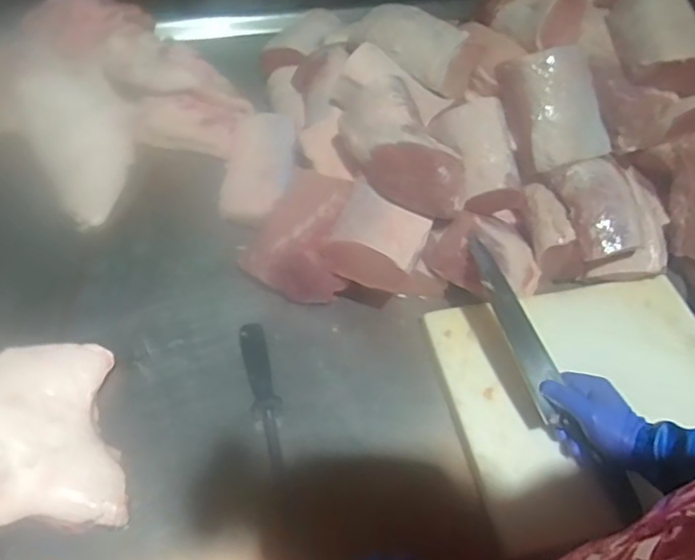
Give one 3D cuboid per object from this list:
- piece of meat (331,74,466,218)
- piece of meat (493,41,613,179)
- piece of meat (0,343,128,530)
[{"bbox_3d":[0.069,-0.167,0.744,0.097,0.079,0.206,-26,59,-23],"label":"piece of meat"},{"bbox_3d":[0.273,-0.225,0.782,0.117,0.051,0.150,-17,99,-3],"label":"piece of meat"},{"bbox_3d":[-0.345,0.162,0.626,0.196,0.065,0.193,-6,53,-9],"label":"piece of meat"}]

